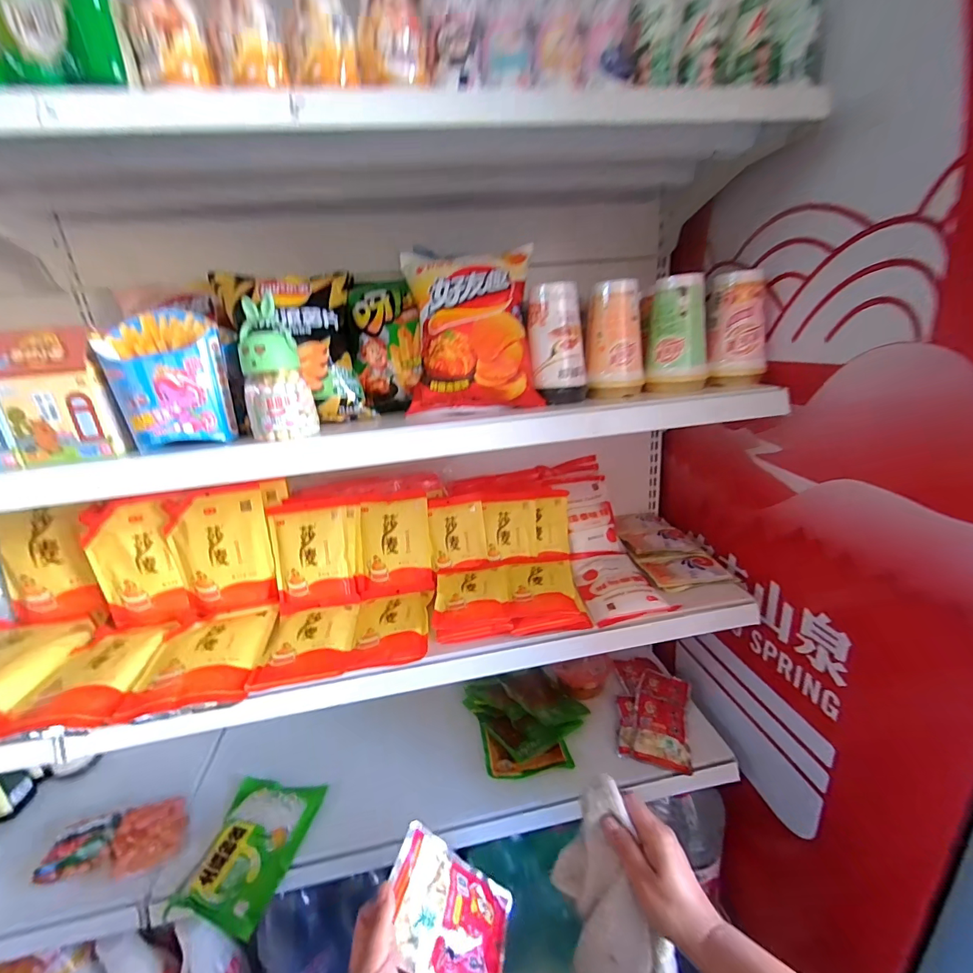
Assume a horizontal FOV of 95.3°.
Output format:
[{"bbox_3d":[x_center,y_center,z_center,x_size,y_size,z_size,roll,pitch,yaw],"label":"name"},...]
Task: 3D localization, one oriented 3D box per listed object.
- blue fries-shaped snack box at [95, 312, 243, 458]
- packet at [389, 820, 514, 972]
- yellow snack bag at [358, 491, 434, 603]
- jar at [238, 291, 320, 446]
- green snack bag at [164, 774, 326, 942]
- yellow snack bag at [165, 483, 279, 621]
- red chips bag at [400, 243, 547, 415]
[{"bbox_3d":[-0.331,-0.111,0.465,0.103,0.125,0.080,-17,23,-33],"label":"blue fries-shaped snack box"},{"bbox_3d":[-0.033,0.398,0.415,0.132,0.015,0.089,37,29,-6],"label":"packet"},{"bbox_3d":[-0.147,0.090,0.716,0.114,0.164,0.046,-5,-2,-4],"label":"yellow snack bag"},{"bbox_3d":[-0.221,-0.119,0.460,0.064,0.129,0.063,-13,21,-24],"label":"jar"},{"bbox_3d":[-0.339,0.511,0.636,0.137,0.033,0.180,-1,20,10],"label":"green snack bag"},{"bbox_3d":[-0.394,0.096,0.666,0.134,0.177,0.050,-7,19,-6],"label":"yellow snack bag"},{"bbox_3d":[-0.018,-0.197,0.539,0.158,0.208,0.058,-5,-9,-5],"label":"red chips bag"}]

